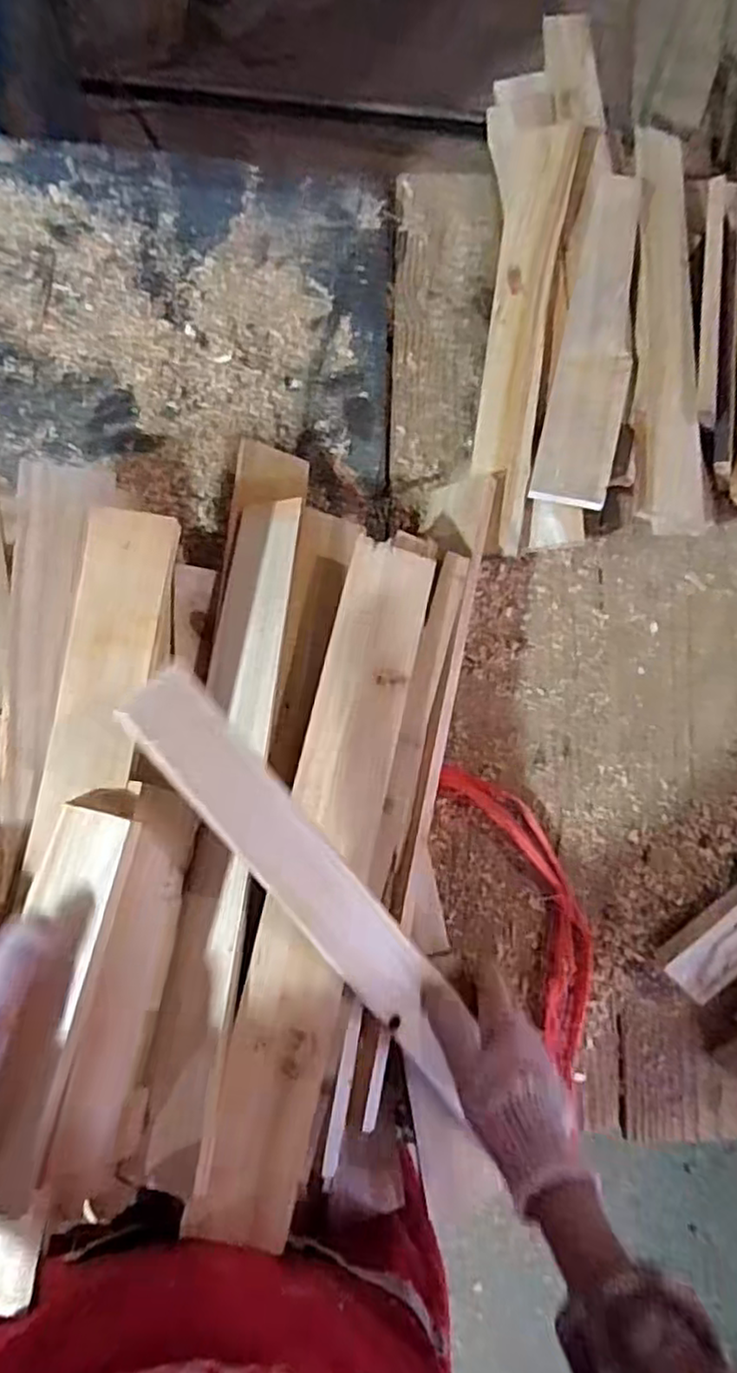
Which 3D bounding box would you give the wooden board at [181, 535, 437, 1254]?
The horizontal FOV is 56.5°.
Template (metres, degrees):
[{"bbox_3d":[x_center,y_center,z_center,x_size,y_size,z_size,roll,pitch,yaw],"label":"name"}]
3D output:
[{"bbox_3d":[-0.030,0.120,0.504,0.070,0.013,0.491,16,74,-9],"label":"wooden board"}]

